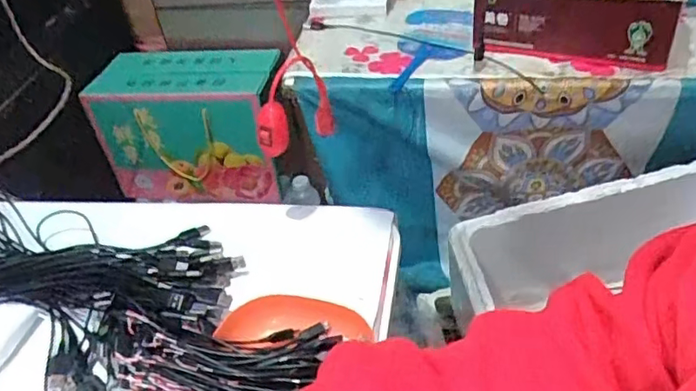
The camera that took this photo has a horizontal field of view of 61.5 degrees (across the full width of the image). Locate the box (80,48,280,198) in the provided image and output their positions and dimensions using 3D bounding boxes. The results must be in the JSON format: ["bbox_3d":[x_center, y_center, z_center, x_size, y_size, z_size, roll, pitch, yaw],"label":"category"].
[{"bbox_3d":[-0.283,-0.121,1.072,0.308,0.242,0.139,0,41,8],"label":"box"}]

